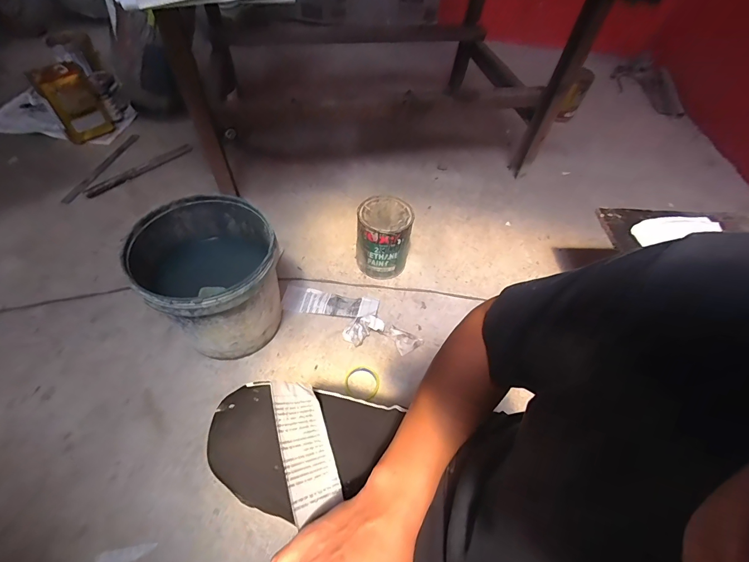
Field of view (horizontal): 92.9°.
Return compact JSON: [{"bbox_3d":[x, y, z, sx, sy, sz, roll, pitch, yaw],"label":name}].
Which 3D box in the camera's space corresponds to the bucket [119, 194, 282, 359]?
[{"bbox_3d":[-0.380,0.012,0.887,0.283,0.317,0.300,4,53,-5],"label":"bucket"}]

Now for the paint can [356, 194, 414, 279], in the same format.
[{"bbox_3d":[0.027,-0.130,1.101,0.154,0.200,0.157,6,53,-1],"label":"paint can"}]

